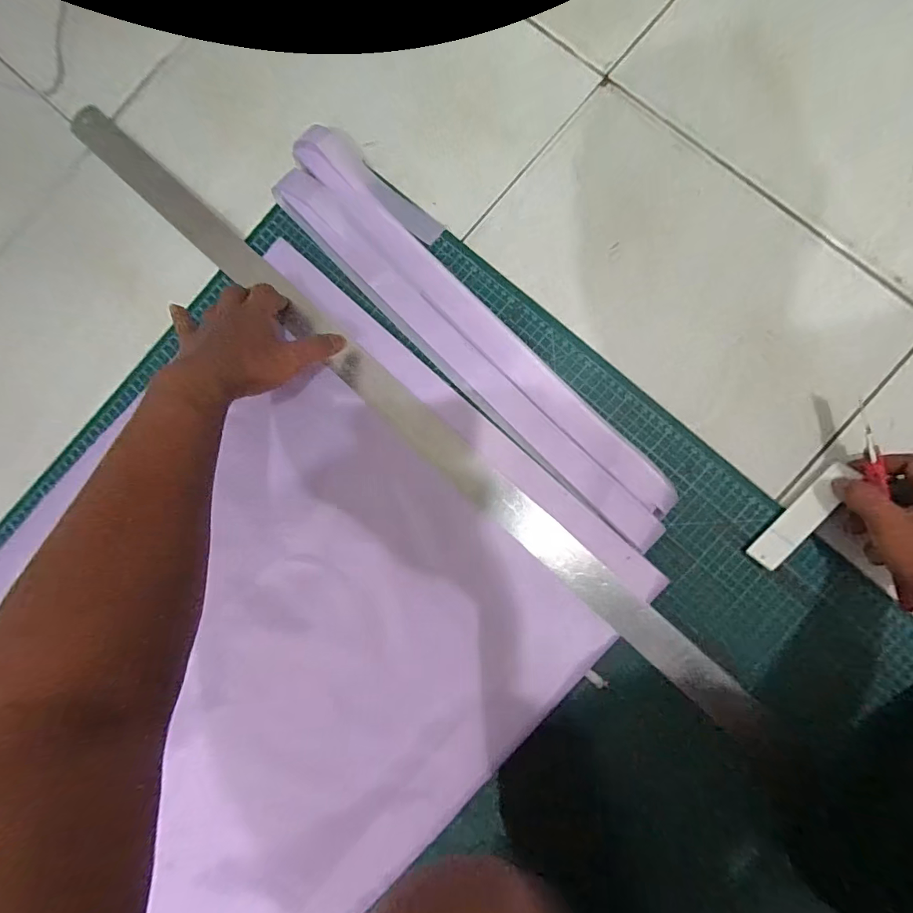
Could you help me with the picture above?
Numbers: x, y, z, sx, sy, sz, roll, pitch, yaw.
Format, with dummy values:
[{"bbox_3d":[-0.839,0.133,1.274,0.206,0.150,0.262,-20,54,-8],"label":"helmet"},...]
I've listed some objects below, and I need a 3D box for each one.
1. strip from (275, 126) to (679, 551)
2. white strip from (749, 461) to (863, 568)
[{"bbox_3d":[0.016,-0.122,0.425,0.093,0.016,0.498,-44,85,2],"label":"strip"},{"bbox_3d":[0.312,0.054,0.393,0.112,0.007,0.027,-47,53,4],"label":"white strip"}]

